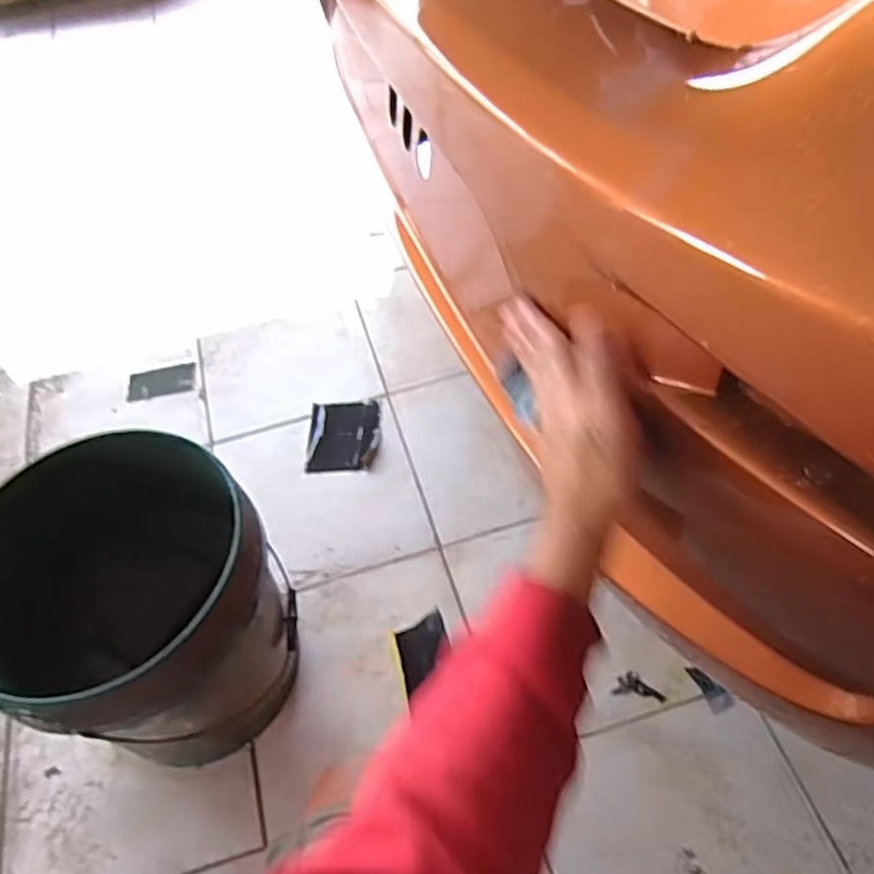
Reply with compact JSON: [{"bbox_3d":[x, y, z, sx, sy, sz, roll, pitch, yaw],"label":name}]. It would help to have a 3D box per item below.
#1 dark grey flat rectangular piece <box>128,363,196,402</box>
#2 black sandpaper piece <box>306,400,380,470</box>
[{"bbox_3d":[-0.485,-0.097,1.249,0.116,0.010,0.059,-10,65,-11],"label":"dark grey flat rectangular piece"},{"bbox_3d":[-0.149,-0.003,1.140,0.112,0.004,0.134,-4,54,3],"label":"black sandpaper piece"}]

